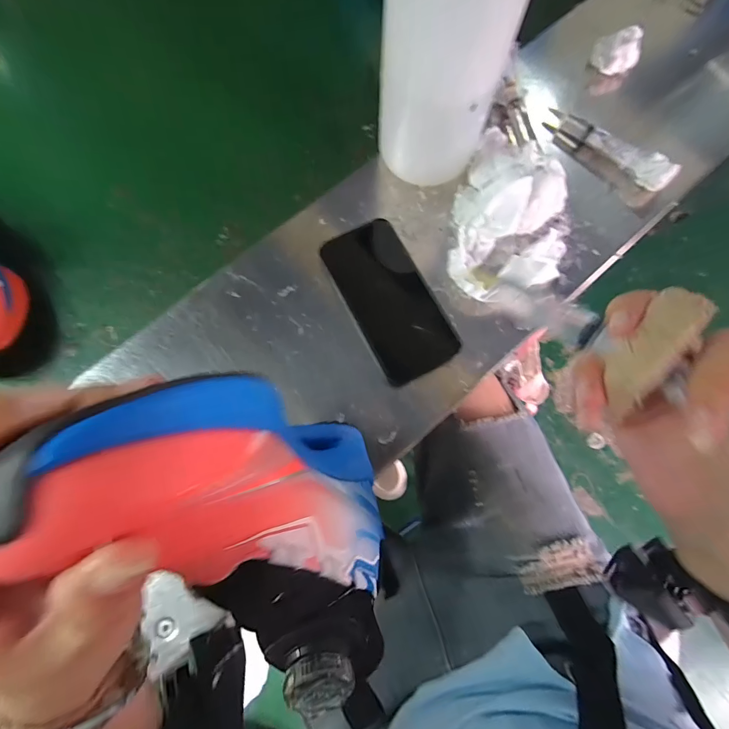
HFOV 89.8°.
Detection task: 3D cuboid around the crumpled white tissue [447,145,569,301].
[{"bbox_3d":[0.134,-0.130,0.327,0.102,0.052,0.152,9,76,2],"label":"crumpled white tissue"}]

